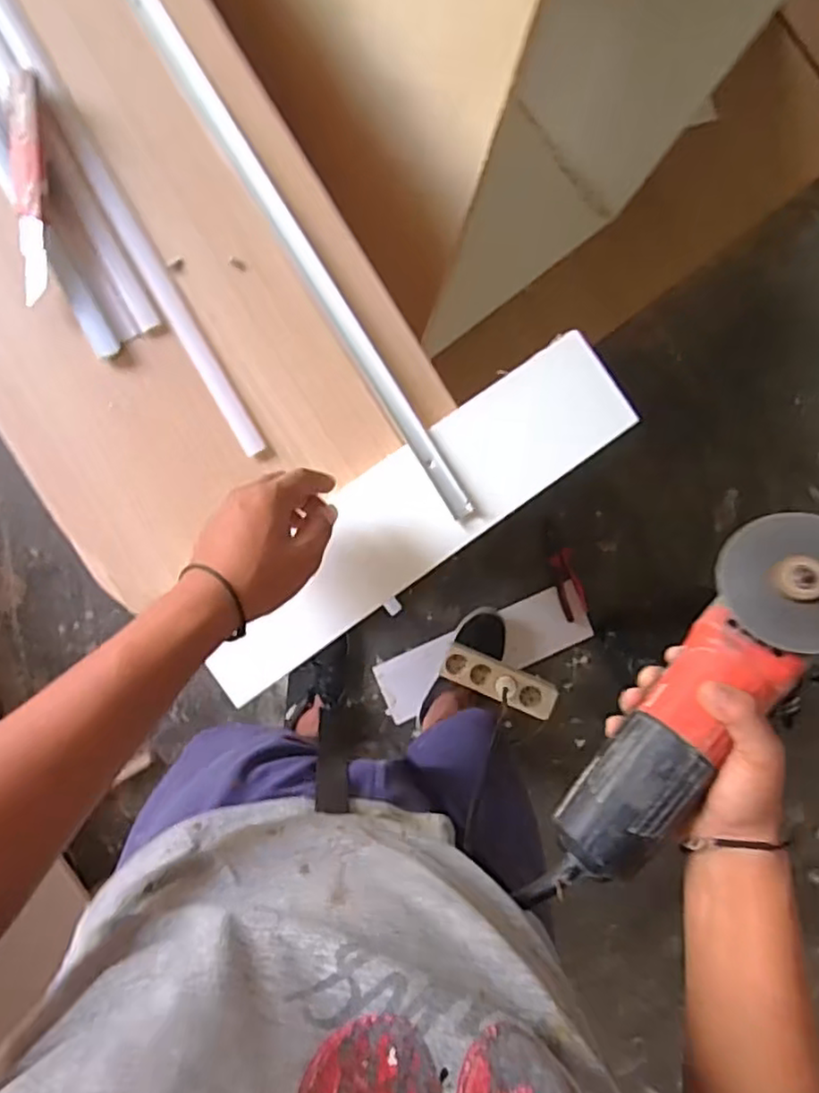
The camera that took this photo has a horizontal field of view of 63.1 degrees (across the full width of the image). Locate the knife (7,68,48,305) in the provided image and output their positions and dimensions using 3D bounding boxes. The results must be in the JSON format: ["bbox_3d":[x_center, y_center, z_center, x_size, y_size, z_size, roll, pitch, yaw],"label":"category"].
[{"bbox_3d":[-0.300,-0.282,0.526,0.027,0.021,0.184,-5,87,-5],"label":"knife"}]

